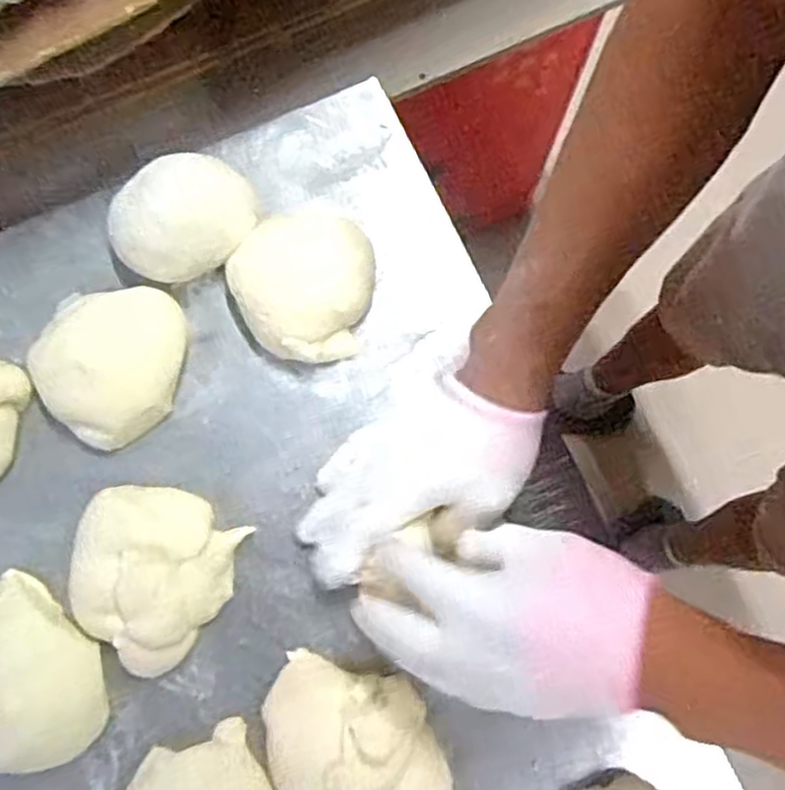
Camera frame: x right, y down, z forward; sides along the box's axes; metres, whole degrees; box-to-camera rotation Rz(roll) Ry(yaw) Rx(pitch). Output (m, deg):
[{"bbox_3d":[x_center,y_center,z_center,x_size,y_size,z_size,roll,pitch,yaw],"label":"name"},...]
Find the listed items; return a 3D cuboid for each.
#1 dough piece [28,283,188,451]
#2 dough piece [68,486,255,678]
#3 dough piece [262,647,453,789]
[{"bbox_3d":[-0.195,-0.026,0.520,0.101,0.038,0.115,32,79,7],"label":"dough piece"},{"bbox_3d":[-0.159,0.119,0.483,0.103,0.038,0.117,17,77,4],"label":"dough piece"},{"bbox_3d":[-0.022,0.223,0.464,0.099,0.037,0.137,-38,80,-8],"label":"dough piece"}]

